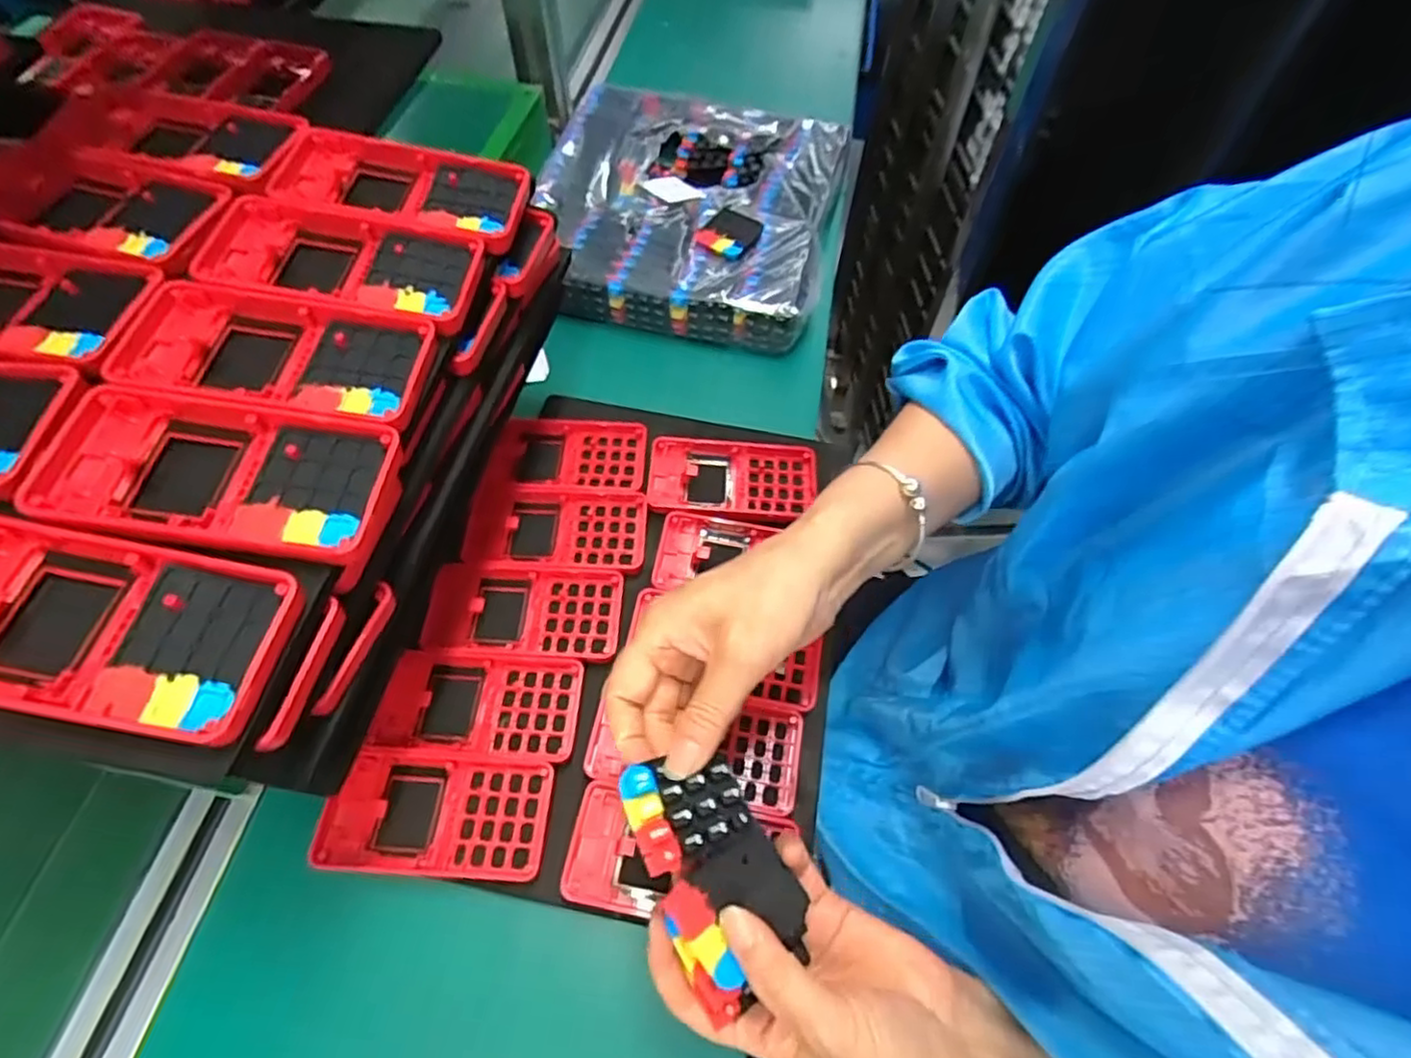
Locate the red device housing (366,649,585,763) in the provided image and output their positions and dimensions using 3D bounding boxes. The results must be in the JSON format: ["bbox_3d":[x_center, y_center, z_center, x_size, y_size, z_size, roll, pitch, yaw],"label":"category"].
[{"bbox_3d":[-0.136,0.105,0.411,0.113,0.023,0.061,4,59,1],"label":"red device housing"}]

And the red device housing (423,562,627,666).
[{"bbox_3d":[-0.116,0.051,0.436,0.119,0.023,0.063,2,59,-1],"label":"red device housing"}]

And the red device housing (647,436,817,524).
[{"bbox_3d":[0.020,-0.036,0.499,0.121,0.016,0.068,5,59,1],"label":"red device housing"}]

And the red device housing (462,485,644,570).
[{"bbox_3d":[-0.104,-0.001,0.472,0.122,0.013,0.064,3,59,0],"label":"red device housing"}]

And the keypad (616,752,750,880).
[{"bbox_3d":[-0.008,0.120,0.300,0.051,0.005,0.043,-11,61,-31],"label":"keypad"}]

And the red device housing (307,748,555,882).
[{"bbox_3d":[-0.149,0.157,0.376,0.121,0.014,0.062,4,59,0],"label":"red device housing"}]

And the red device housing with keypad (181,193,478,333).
[{"bbox_3d":[-0.179,-0.129,0.331,0.124,0.022,0.064,8,60,3],"label":"red device housing with keypad"}]

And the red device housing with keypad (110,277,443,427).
[{"bbox_3d":[-0.193,-0.078,0.303,0.129,0.022,0.064,5,59,1],"label":"red device housing with keypad"}]

